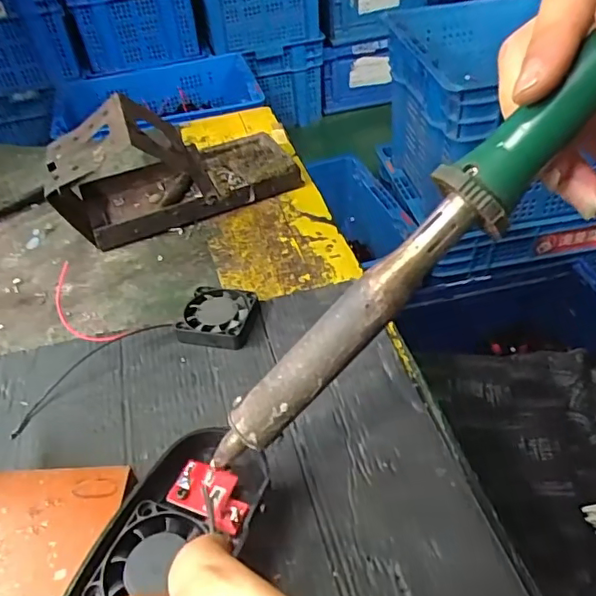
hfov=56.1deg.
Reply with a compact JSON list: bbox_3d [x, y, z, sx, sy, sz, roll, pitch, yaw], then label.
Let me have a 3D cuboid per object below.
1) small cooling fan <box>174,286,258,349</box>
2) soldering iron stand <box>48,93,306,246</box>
[{"bbox_3d":[-0.047,0.012,0.332,0.040,0.013,0.040,8,44,14],"label":"small cooling fan"},{"bbox_3d":[-0.093,-0.104,0.415,0.170,0.082,0.073,-19,44,-15],"label":"soldering iron stand"}]

